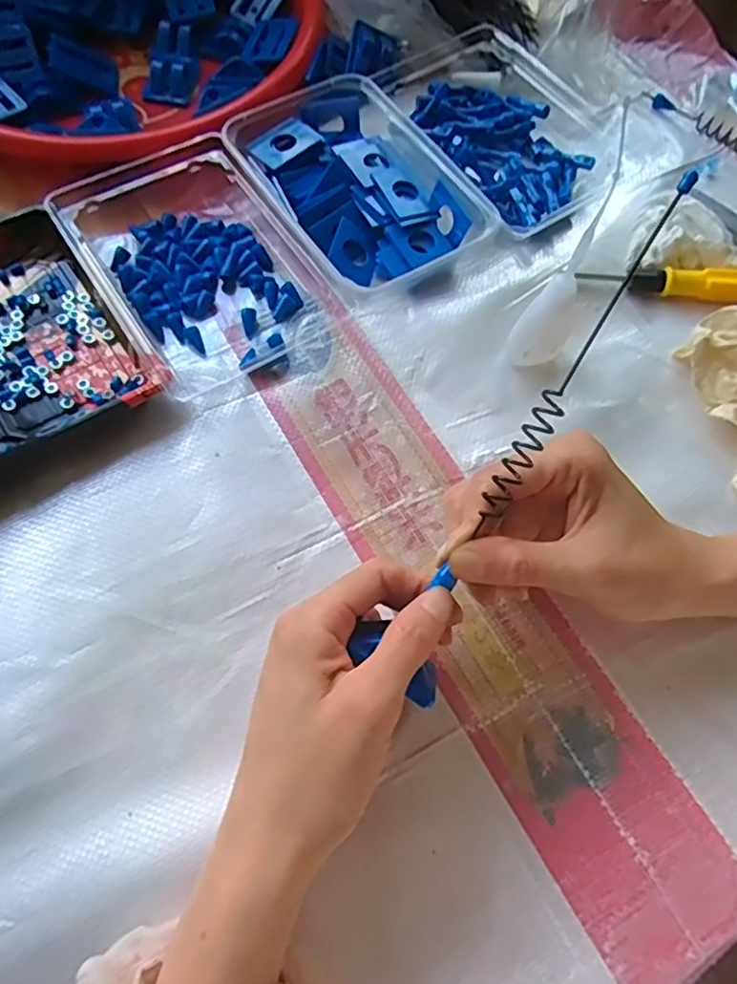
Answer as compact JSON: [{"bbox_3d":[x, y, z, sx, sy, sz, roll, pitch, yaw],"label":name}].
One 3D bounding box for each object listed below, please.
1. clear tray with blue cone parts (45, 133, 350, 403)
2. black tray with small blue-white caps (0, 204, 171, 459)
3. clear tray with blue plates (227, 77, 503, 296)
[{"bbox_3d":[-0.110,-0.149,0.388,0.111,0.031,0.172,-34,71,-15],"label":"clear tray with blue cone parts"},{"bbox_3d":[-0.202,-0.094,0.364,0.104,0.021,0.168,-34,72,-16],"label":"black tray with small blue-white caps"},{"bbox_3d":[-0.010,-0.197,0.410,0.113,0.036,0.157,-32,71,-15],"label":"clear tray with blue plates"}]

